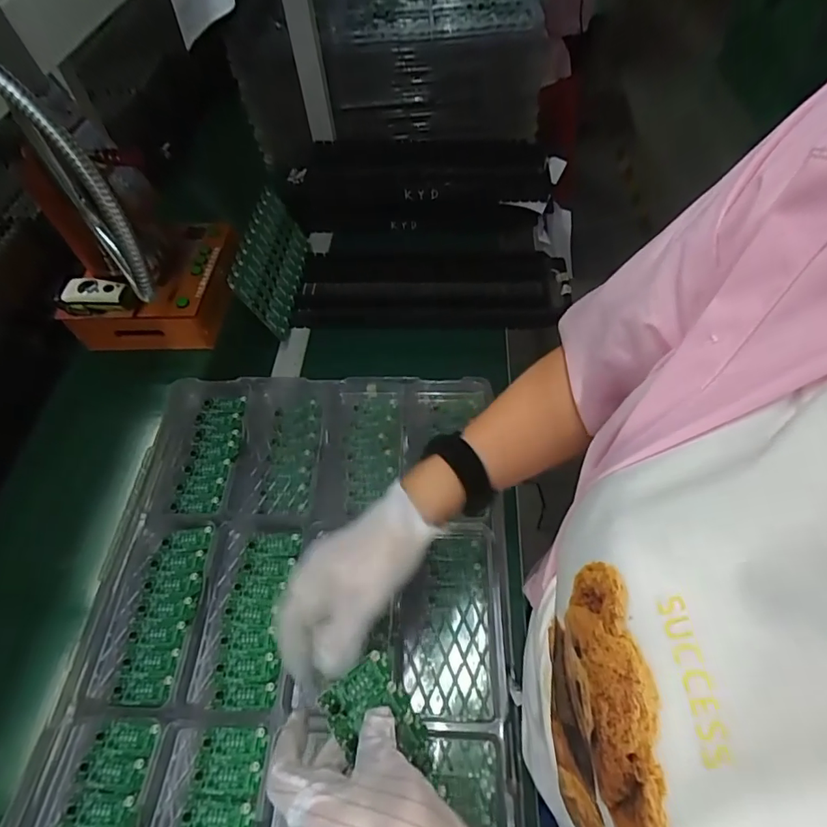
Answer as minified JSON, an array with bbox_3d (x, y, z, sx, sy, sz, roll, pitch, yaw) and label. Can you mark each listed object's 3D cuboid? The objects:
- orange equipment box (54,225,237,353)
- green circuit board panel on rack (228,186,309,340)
[{"bbox_3d":[-0.402,-0.214,0.795,0.213,0.085,0.219,-1,55,3],"label":"orange equipment box"},{"bbox_3d":[-0.205,-0.227,0.735,0.010,0.113,0.218,-12,53,21],"label":"green circuit board panel on rack"}]

